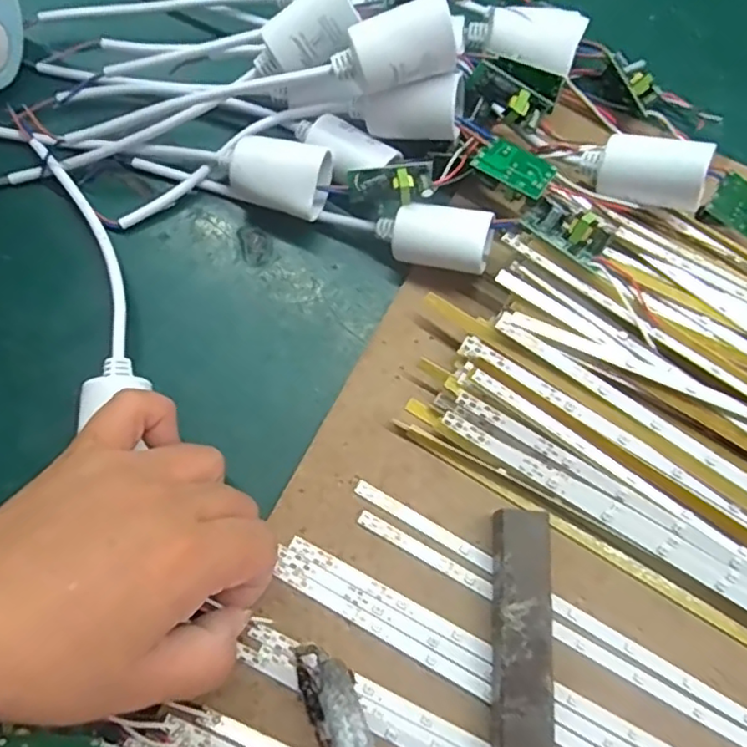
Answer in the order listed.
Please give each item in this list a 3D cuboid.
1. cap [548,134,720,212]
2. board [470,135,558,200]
[{"bbox_3d":[0.111,-0.089,0.274,0.065,0.022,0.023,19,73,27],"label":"cap"},{"bbox_3d":[0.064,-0.094,0.283,0.035,0.006,0.019,33,79,14],"label":"board"}]

